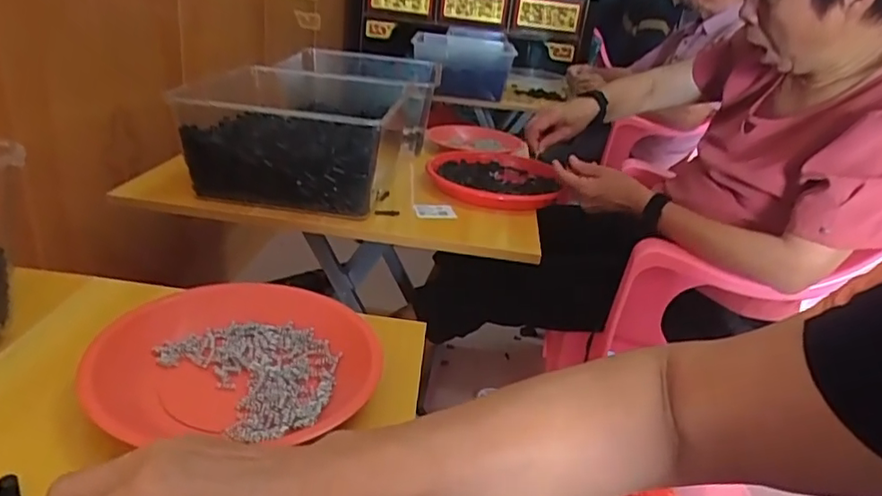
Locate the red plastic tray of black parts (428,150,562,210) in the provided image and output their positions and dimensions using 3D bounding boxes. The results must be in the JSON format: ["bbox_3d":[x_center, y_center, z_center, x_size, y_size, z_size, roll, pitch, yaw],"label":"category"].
[{"bbox_3d":[0.087,-0.124,1.000,0.210,0.033,0.254,5,25,-4],"label":"red plastic tray of black parts"}]

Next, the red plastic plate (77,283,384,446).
[{"bbox_3d":[-0.147,0.079,0.440,0.187,0.030,0.187,0,26,-15],"label":"red plastic plate"}]

